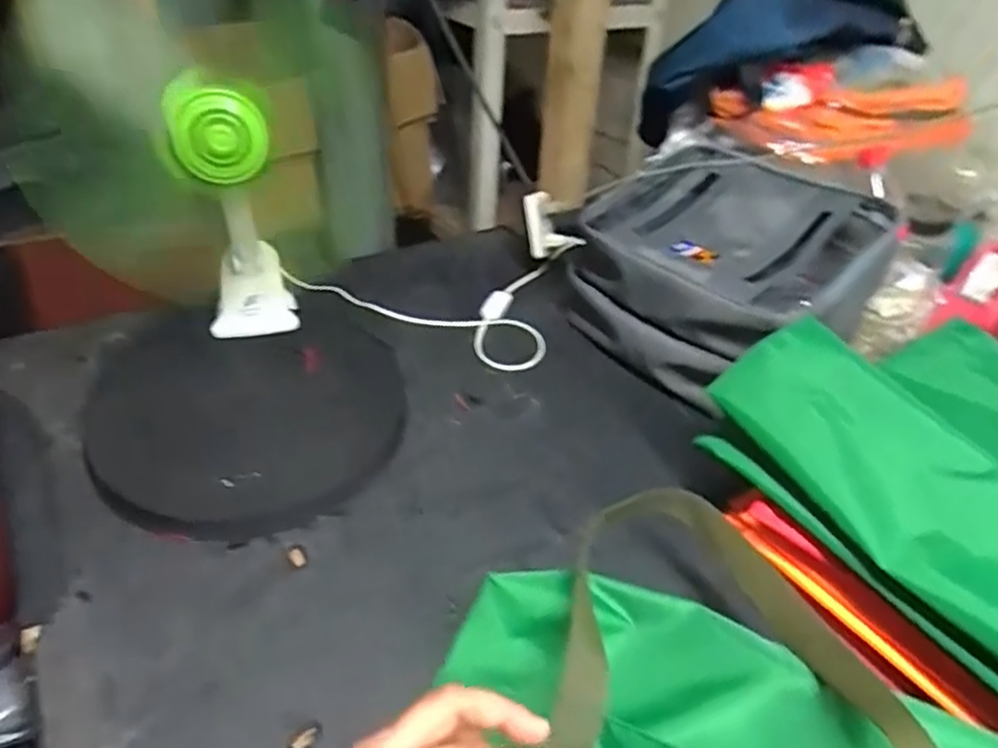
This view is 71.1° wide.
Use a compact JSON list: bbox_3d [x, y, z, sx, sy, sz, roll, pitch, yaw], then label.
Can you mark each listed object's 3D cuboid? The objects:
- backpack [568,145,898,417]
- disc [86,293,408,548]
[{"bbox_3d":[0.234,-0.112,0.754,0.218,0.160,0.278,-25,45,-33],"label":"backpack"},{"bbox_3d":[-0.236,0.026,0.666,0.274,0.030,0.305,-9,38,-17],"label":"disc"}]

